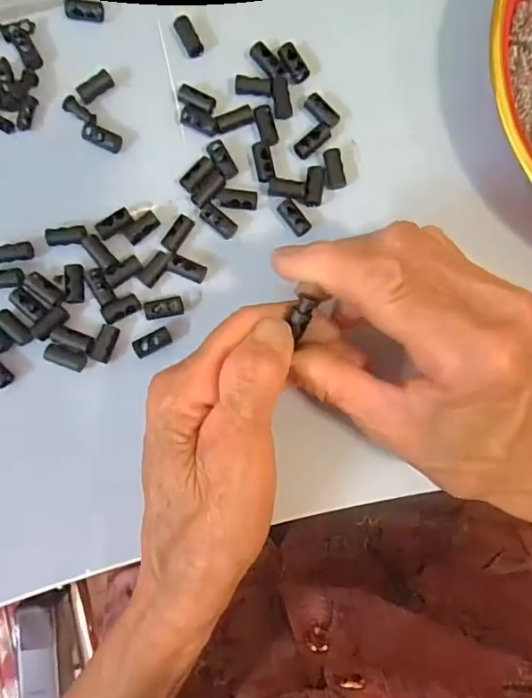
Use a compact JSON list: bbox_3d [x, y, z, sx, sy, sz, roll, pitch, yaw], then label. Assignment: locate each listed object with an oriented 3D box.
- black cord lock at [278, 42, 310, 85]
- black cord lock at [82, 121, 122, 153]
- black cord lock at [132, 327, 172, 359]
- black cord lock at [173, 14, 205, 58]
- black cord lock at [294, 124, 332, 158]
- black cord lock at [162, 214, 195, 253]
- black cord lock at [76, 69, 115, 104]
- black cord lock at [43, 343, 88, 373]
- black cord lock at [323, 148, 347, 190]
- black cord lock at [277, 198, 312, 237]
[{"bbox_3d":[0.014,-0.143,0.254,0.011,0.007,0.018,-31,87,-2],"label":"black cord lock"},{"bbox_3d":[-0.081,-0.104,0.250,0.020,0.006,0.009,26,87,1],"label":"black cord lock"},{"bbox_3d":[-0.054,-0.003,0.241,0.017,0.009,0.010,-24,87,-2],"label":"black cord lock"},{"bbox_3d":[-0.038,-0.157,0.255,0.009,0.006,0.019,-30,87,-2],"label":"black cord lock"},{"bbox_3d":[0.023,-0.102,0.250,0.020,0.007,0.008,-40,87,-3],"label":"black cord lock"},{"bbox_3d":[-0.042,-0.056,0.246,0.008,0.008,0.018,37,87,2],"label":"black cord lock"},{"bbox_3d":[-0.084,-0.130,0.251,0.018,0.008,0.007,-40,87,-3],"label":"black cord lock"},{"bbox_3d":[-0.095,0.004,0.240,0.019,0.006,0.008,21,86,1],"label":"black cord lock"},{"bbox_3d":[0.033,-0.088,0.249,0.009,0.007,0.020,-9,86,-1],"label":"black cord lock"},{"bbox_3d":[0.014,-0.064,0.247,0.010,0.006,0.019,-38,87,-2],"label":"black cord lock"}]

